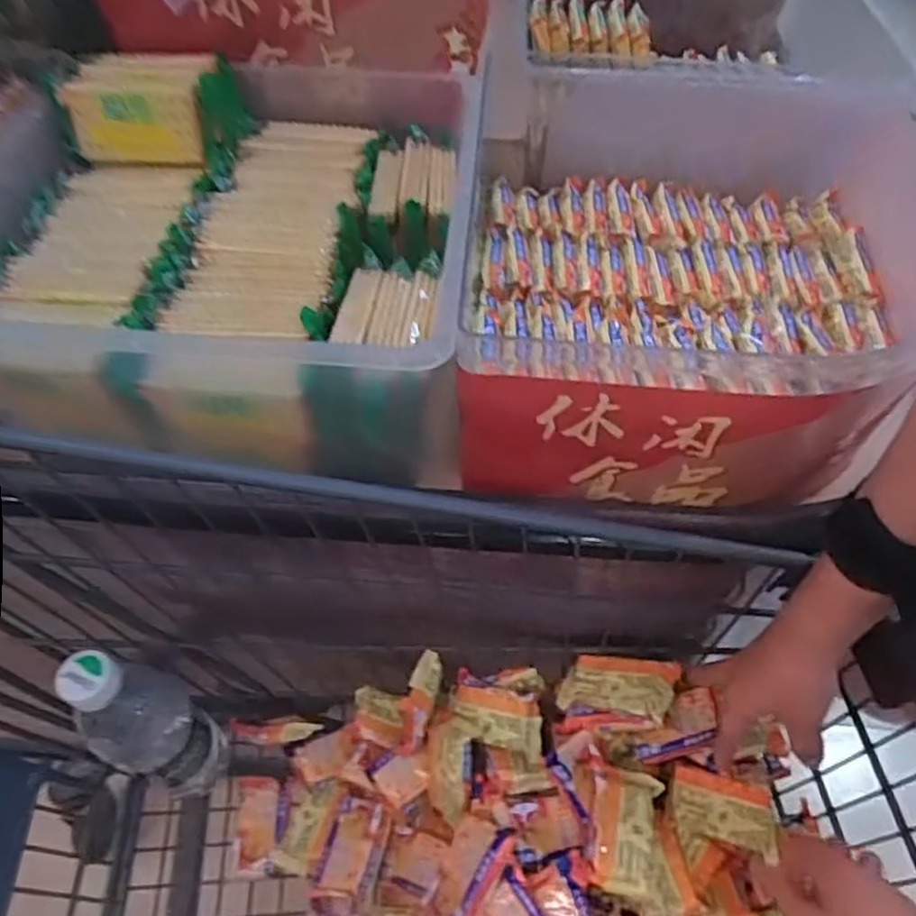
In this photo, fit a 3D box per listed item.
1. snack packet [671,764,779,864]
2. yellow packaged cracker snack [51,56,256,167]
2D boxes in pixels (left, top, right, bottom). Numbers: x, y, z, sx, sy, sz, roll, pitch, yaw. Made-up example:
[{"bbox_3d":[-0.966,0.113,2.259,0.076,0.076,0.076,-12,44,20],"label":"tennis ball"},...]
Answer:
[{"bbox_3d":[0.189,0.250,0.503,0.069,0.010,0.041,15,53,11],"label":"snack packet"},{"bbox_3d":[-0.207,-0.240,0.482,0.109,0.049,0.057,1,52,0],"label":"yellow packaged cracker snack"}]

